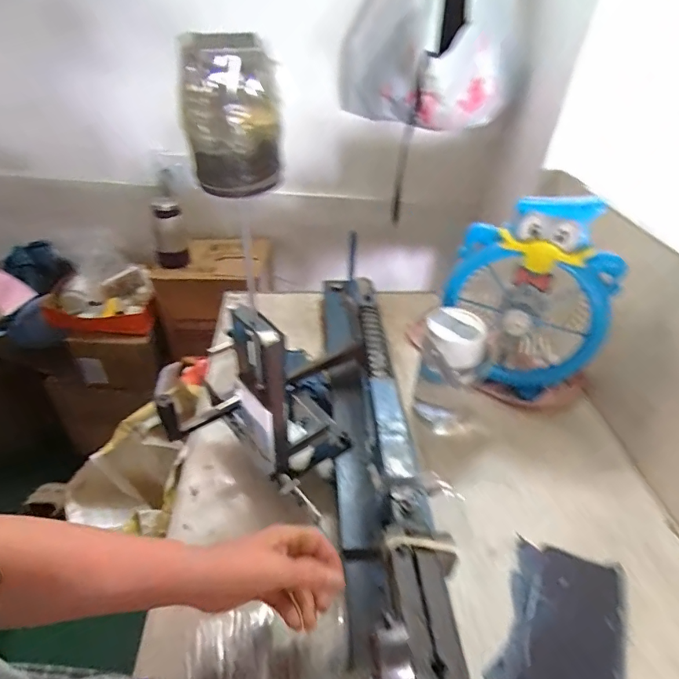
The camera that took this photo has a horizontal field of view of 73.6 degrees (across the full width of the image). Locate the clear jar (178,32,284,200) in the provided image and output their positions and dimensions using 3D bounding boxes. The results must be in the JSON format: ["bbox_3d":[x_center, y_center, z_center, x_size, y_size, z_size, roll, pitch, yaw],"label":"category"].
[{"bbox_3d":[-0.066,-0.138,0.285,0.056,0.085,0.049,-4,39,-9],"label":"clear jar"}]

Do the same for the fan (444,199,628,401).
[{"bbox_3d":[0.272,-0.058,0.674,0.219,0.299,0.101,11,39,9],"label":"fan"}]

